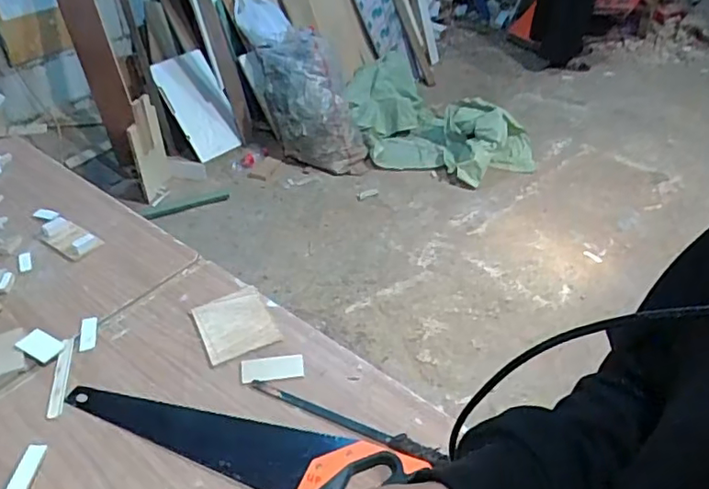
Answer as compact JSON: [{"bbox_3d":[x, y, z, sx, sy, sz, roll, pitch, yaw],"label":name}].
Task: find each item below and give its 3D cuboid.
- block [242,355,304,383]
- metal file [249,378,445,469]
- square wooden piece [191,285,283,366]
[{"bbox_3d":[-0.126,0.190,0.893,0.095,0.008,0.045,-3,40,-2],"label":"block"},{"bbox_3d":[-0.021,0.241,0.817,0.293,0.014,0.025,18,44,22],"label":"metal file"},{"bbox_3d":[-0.201,0.131,0.971,0.115,0.012,0.138,-19,43,-20],"label":"square wooden piece"}]

